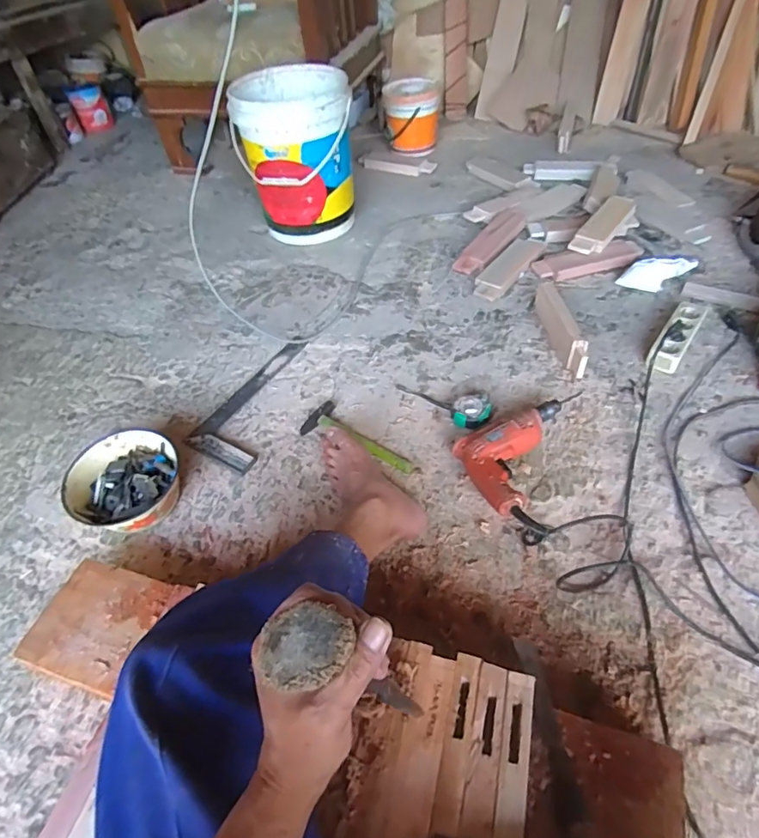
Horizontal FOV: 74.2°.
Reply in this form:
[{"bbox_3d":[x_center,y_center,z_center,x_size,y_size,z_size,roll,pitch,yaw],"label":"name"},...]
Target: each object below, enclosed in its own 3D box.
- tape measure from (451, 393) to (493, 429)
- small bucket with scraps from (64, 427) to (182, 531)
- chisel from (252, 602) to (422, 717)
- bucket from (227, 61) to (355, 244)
[{"bbox_3d":[0.175,-0.015,0.950,0.073,0.036,0.077,-3,50,4],"label":"tape measure"},{"bbox_3d":[-0.431,0.112,0.871,0.170,0.088,0.188,19,55,21],"label":"small bucket with scraps"},{"bbox_3d":[-0.013,0.218,0.422,0.056,0.305,0.046,22,64,25],"label":"chisel"},{"bbox_3d":[-0.222,-0.735,1.415,0.305,0.353,0.323,-5,50,2],"label":"bucket"}]

